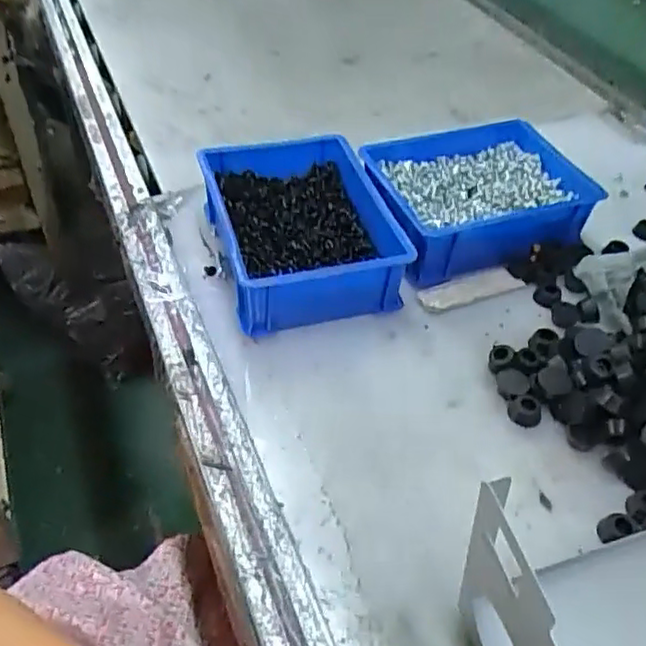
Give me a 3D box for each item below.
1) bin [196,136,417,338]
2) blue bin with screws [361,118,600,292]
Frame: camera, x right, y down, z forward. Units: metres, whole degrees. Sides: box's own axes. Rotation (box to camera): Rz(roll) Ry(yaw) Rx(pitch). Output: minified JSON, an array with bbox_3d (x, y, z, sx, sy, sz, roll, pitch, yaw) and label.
[{"bbox_3d":[-0.022,-0.085,0.590,0.145,0.075,0.196,-9,48,-15],"label":"bin"},{"bbox_3d":[0.145,-0.119,0.641,0.206,0.069,0.150,-11,48,-17],"label":"blue bin with screws"}]

